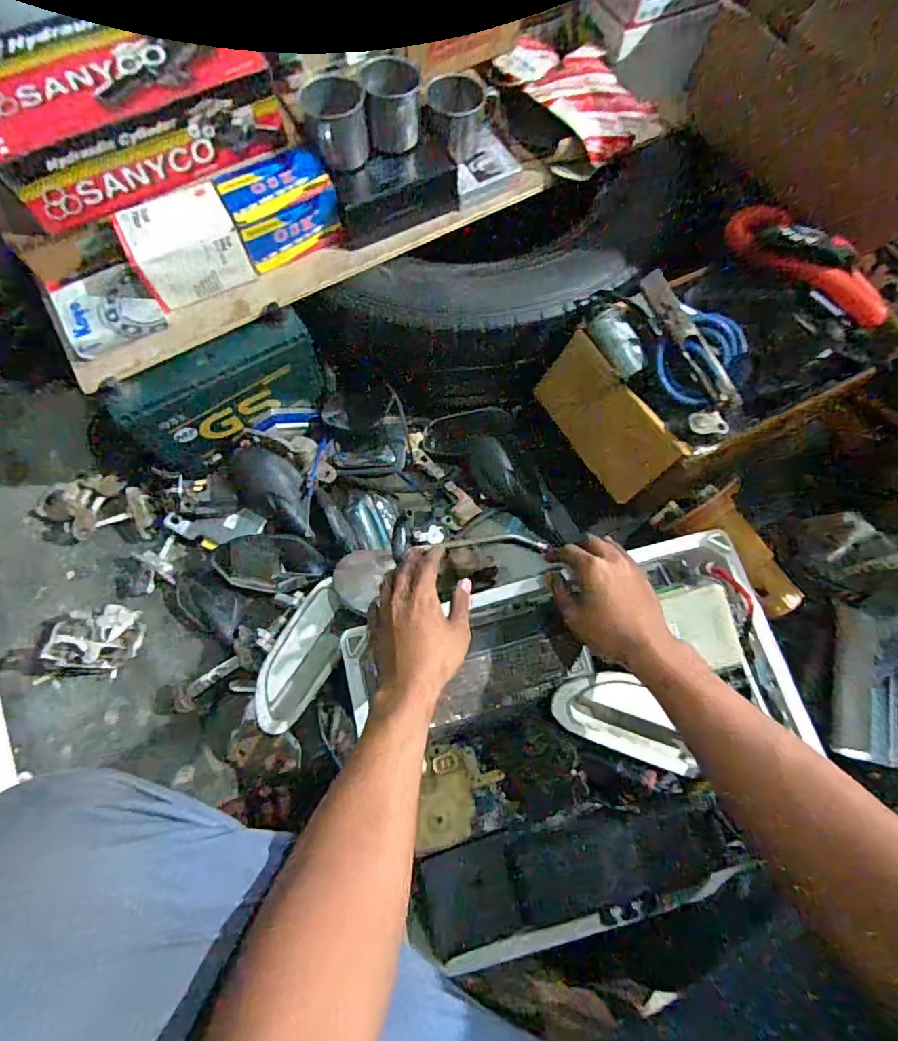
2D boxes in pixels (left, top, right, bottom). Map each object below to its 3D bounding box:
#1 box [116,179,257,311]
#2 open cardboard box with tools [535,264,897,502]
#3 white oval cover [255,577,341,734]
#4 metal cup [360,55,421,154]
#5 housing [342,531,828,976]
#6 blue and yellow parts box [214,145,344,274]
[{"bbox_3d":[-0.281,-0.293,0.544,0.109,0.052,0.077,-28,74,-10],"label":"box"},{"bbox_3d":[0.298,-0.181,0.622,0.306,0.182,0.214,-27,74,-10],"label":"open cardboard box with tools"},{"bbox_3d":[-0.176,0.162,0.624,0.067,0.034,0.181,15,60,3],"label":"white oval cover"},{"bbox_3d":[-0.061,-0.451,0.559,0.061,0.060,0.059,-7,72,-4],"label":"metal cup"},{"bbox_3d":[0.148,0.206,0.513,0.408,0.059,0.313,-15,72,-7],"label":"housing"},{"bbox_3d":[-0.184,-0.346,0.568,0.111,0.067,0.076,-25,74,-10],"label":"blue and yellow parts box"}]

